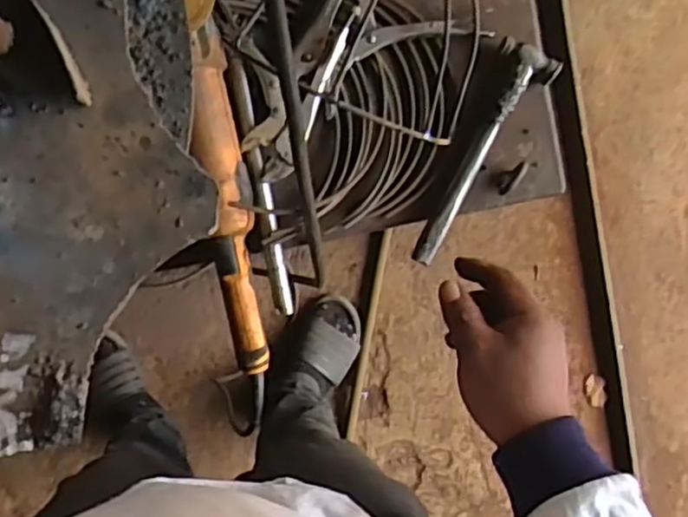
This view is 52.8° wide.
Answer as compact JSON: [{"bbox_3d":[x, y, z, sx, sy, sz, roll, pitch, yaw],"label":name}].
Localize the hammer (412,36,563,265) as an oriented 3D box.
[{"bbox_3d":[0.128,-0.101,0.674,0.057,0.021,0.231,29,91,-6],"label":"hammer"}]

